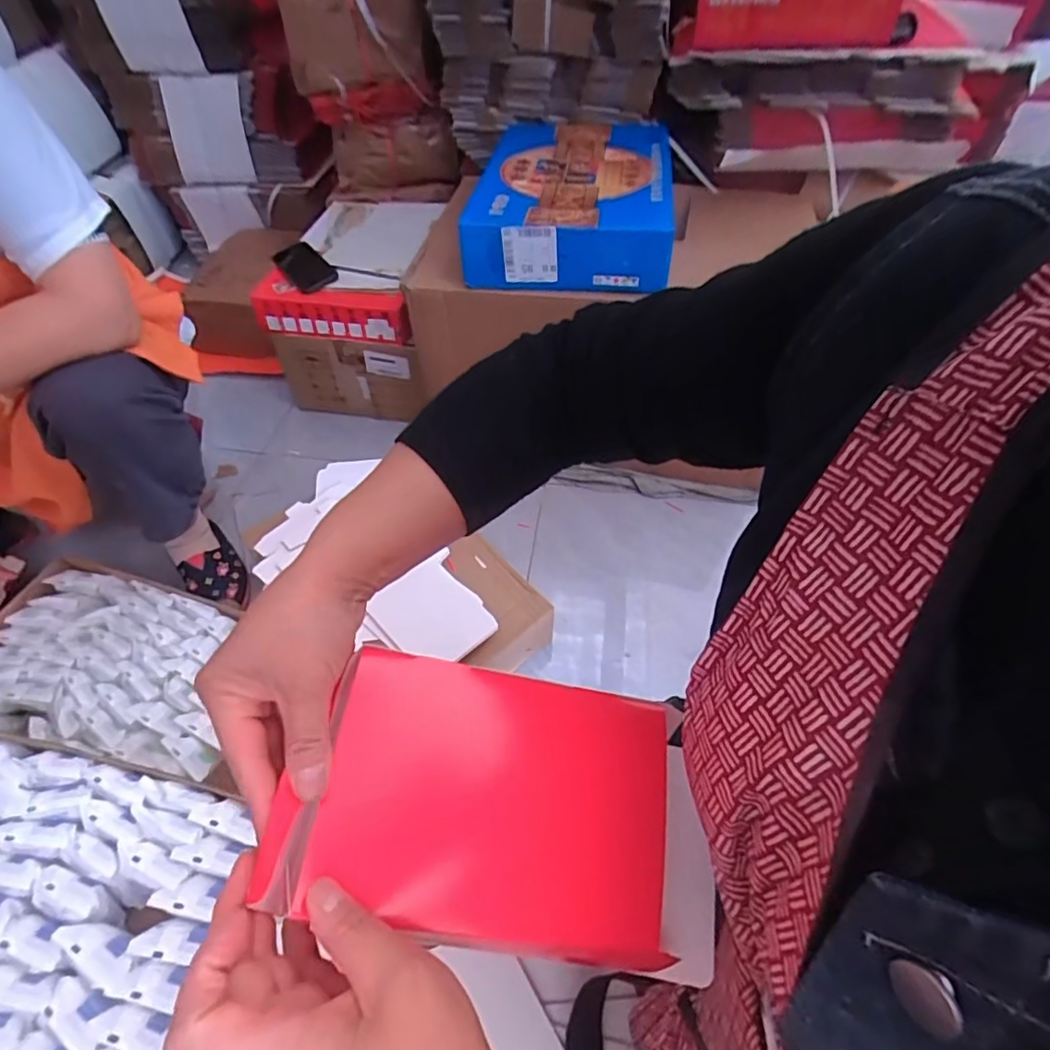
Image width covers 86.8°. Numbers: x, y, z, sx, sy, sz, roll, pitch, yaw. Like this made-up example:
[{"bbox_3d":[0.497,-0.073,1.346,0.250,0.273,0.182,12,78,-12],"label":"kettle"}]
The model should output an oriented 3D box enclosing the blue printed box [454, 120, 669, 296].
[{"bbox_3d":[0.087,-0.565,0.950,0.303,0.088,0.453,6,52,4],"label":"blue printed box"}]

